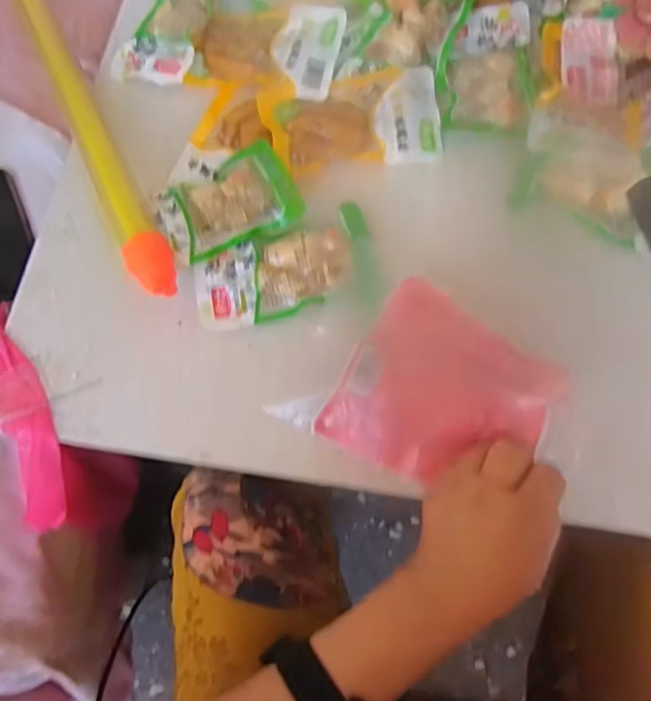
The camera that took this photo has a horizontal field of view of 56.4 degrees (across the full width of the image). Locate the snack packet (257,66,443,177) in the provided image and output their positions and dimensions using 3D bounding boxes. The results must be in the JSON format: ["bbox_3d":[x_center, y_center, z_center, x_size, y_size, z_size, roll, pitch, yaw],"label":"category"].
[{"bbox_3d":[0.020,-0.180,0.473,0.134,0.013,0.082,-6,71,0],"label":"snack packet"}]

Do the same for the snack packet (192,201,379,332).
[{"bbox_3d":[-0.027,-0.057,0.430,0.127,0.019,0.068,-12,71,-2],"label":"snack packet"}]

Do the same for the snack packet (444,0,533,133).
[{"bbox_3d":[0.129,-0.223,0.476,0.062,0.011,0.118,5,71,4],"label":"snack packet"}]

